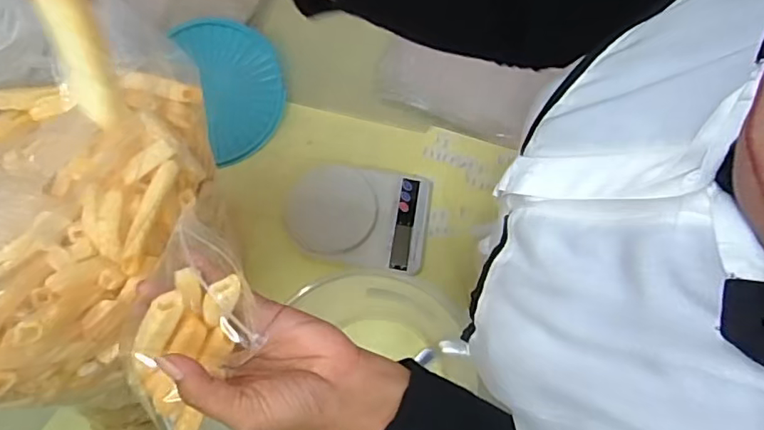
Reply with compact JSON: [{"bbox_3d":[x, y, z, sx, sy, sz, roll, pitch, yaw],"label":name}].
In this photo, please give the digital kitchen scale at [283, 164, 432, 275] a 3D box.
[{"bbox_3d":[-0.030,-0.002,0.709,0.177,0.043,0.132,8,73,5],"label":"digital kitchen scale"}]

